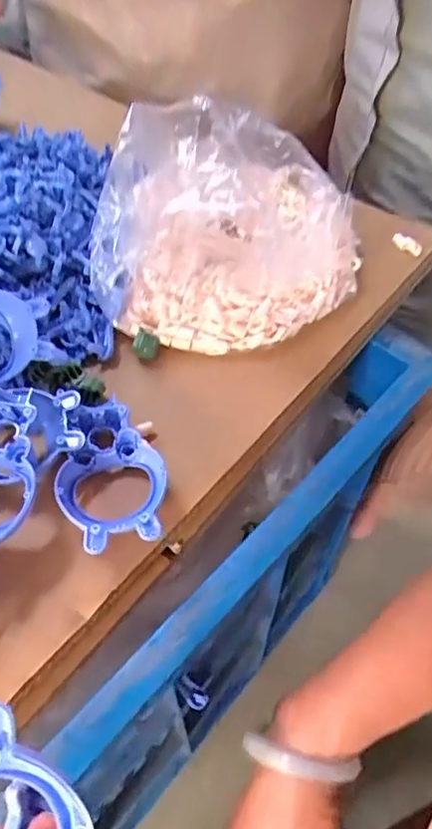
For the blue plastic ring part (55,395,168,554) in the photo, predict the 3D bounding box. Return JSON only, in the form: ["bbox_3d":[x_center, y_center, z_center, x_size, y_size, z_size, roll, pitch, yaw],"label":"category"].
[{"bbox_3d":[-0.060,0.034,0.332,0.059,0.020,0.096,-11,53,-8],"label":"blue plastic ring part"}]

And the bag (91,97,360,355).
[{"bbox_3d":[0.018,-0.144,0.413,0.174,0.103,0.177,9,53,8],"label":"bag"}]

